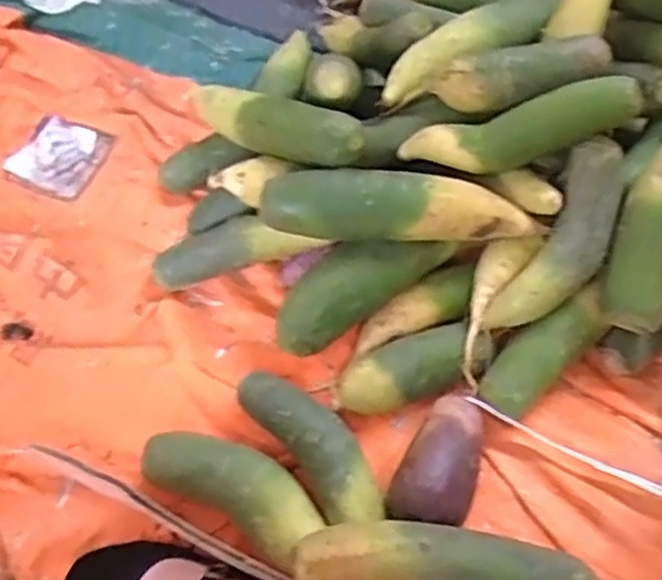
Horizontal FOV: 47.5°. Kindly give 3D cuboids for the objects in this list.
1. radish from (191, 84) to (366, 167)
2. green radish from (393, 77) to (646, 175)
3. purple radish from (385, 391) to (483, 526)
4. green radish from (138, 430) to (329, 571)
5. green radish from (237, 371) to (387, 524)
[{"bbox_3d":[-0.068,-0.176,0.778,0.050,0.049,0.270,-43,41,-21],"label":"radish"},{"bbox_3d":[0.170,-0.145,0.690,0.218,0.050,0.047,-12,54,23],"label":"green radish"},{"bbox_3d":[0.102,0.150,0.668,0.066,0.057,0.140,19,61,16],"label":"purple radish"},{"bbox_3d":[-0.082,0.176,0.666,0.162,0.056,0.067,27,66,19],"label":"green radish"},{"bbox_3d":[-0.013,0.142,0.682,0.062,0.055,0.169,-36,63,-15],"label":"green radish"}]

